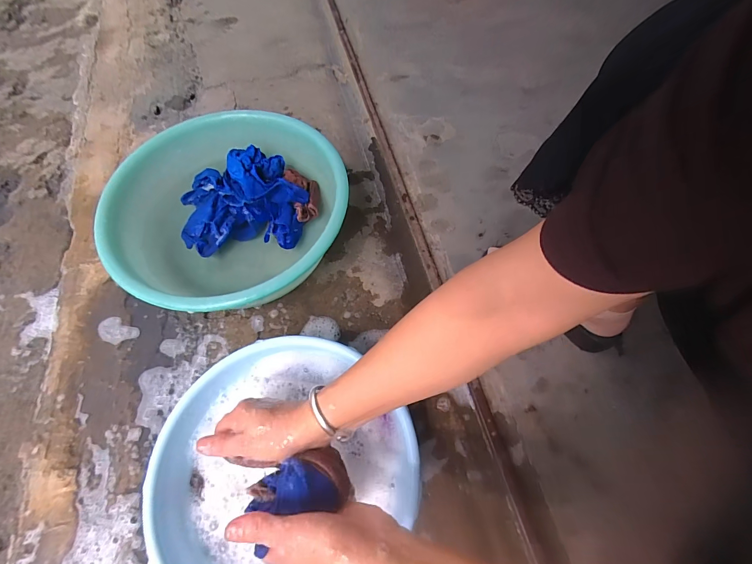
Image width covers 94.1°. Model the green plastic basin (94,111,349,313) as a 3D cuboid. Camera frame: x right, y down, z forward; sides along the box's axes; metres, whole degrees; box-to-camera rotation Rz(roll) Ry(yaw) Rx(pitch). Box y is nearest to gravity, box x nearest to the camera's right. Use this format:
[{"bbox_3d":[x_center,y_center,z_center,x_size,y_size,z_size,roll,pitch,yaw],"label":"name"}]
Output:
[{"bbox_3d":[-0.214,-0.105,0.560,0.320,0.125,0.339,-1,65,3],"label":"green plastic basin"}]

